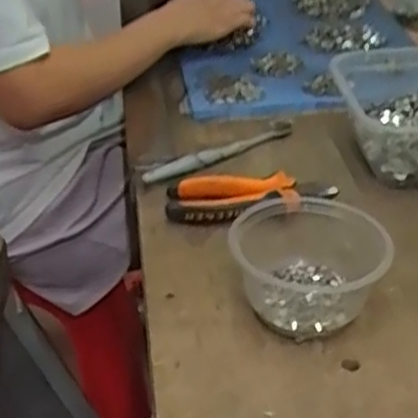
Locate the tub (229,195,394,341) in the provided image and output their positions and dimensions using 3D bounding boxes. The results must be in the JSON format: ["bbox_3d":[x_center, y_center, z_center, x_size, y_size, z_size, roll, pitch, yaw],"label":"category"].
[{"bbox_3d":[0.075,0.042,0.555,0.110,0.060,0.104,-1,35,0],"label":"tub"}]

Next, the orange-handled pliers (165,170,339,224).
[{"bbox_3d":[0.038,-0.013,0.662,0.149,0.020,0.067,0,35,2],"label":"orange-handled pliers"}]

